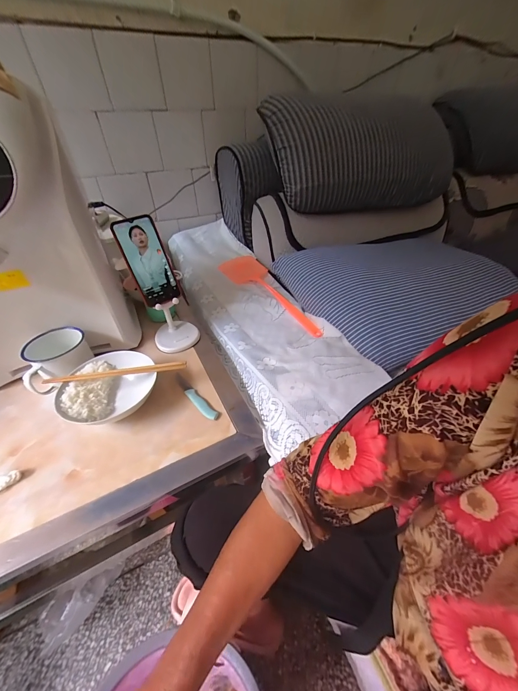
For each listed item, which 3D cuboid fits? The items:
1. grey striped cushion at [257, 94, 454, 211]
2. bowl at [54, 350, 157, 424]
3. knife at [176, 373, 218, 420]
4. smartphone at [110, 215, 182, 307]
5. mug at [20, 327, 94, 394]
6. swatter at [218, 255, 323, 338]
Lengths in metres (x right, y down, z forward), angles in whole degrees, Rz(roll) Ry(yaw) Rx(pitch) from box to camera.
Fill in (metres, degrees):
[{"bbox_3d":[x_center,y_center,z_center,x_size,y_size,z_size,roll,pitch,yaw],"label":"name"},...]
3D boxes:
[{"bbox_3d":[0.330,-0.572,0.796,0.631,0.248,0.180,-20,44,-20],"label":"grey striped cushion"},{"bbox_3d":[-0.260,0.077,0.467,0.147,0.060,0.125,-15,43,-16],"label":"bowl"},{"bbox_3d":[-0.120,0.094,0.484,0.020,0.008,0.132,-31,49,-30],"label":"knife"},{"bbox_3d":[-0.215,-0.162,0.513,0.076,0.162,0.010,-26,26,-18],"label":"smartphone"},{"bbox_3d":[-0.375,0.035,0.492,0.082,0.087,0.117,9,42,11],"label":"mug"},{"bbox_3d":[0.033,-0.167,0.758,0.115,0.015,0.471,-22,45,-23],"label":"swatter"}]

